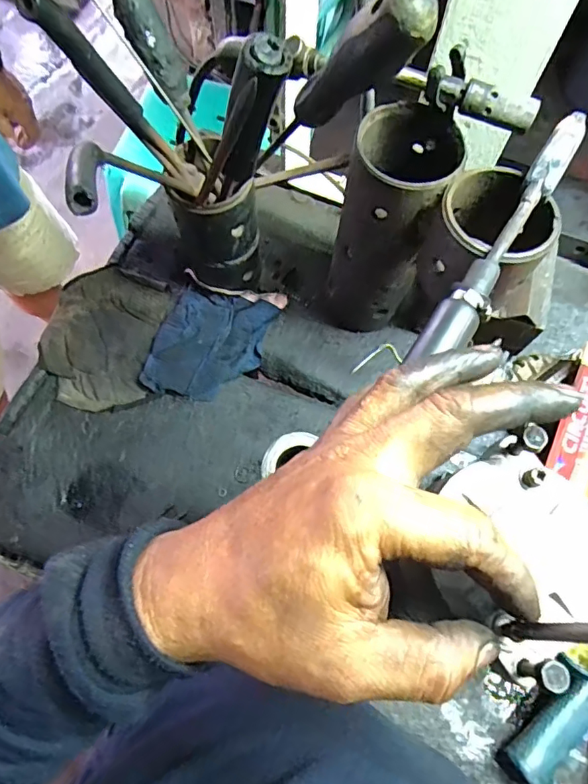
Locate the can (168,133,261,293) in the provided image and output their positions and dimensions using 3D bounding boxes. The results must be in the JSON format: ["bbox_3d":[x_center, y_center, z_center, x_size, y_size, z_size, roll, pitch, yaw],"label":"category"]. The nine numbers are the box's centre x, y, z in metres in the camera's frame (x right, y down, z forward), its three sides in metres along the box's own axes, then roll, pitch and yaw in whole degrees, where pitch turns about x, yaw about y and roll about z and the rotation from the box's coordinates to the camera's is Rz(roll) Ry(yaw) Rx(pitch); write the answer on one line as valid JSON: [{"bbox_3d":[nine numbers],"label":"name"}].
[{"bbox_3d":[-0.078,-0.169,0.523,0.078,0.151,0.079,1,68,-2],"label":"can"}]

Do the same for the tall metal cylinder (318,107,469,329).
[{"bbox_3d":[0.085,-0.152,0.505,0.088,0.225,0.093,20,69,5],"label":"tall metal cylinder"}]

